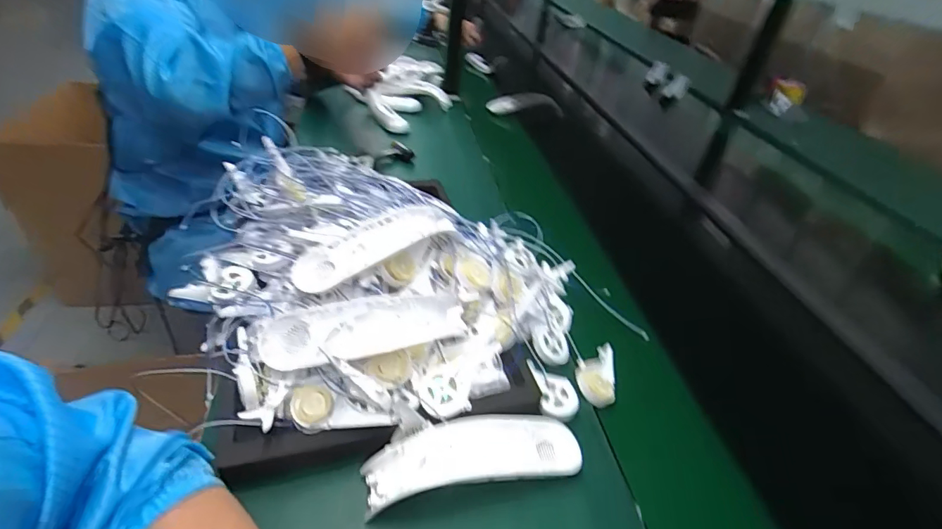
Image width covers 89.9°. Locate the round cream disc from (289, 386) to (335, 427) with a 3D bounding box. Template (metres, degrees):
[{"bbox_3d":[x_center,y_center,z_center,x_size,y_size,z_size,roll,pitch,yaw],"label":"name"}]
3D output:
[{"bbox_3d":[-0.142,0.127,0.420,0.037,0.034,0.011,11,-9,-18],"label":"round cream disc"}]

